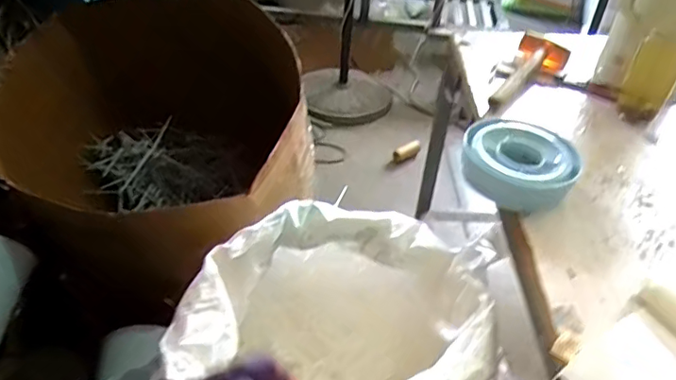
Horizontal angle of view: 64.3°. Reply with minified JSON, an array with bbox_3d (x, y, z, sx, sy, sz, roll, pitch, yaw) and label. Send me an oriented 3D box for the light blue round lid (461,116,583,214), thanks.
[{"bbox_3d":[0.250,-0.035,0.747,0.154,0.066,0.125,12,40,9],"label":"light blue round lid"}]

